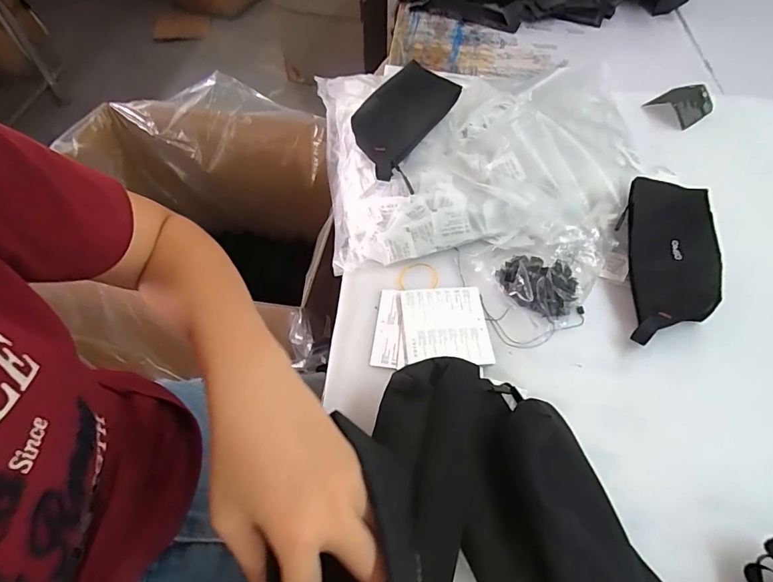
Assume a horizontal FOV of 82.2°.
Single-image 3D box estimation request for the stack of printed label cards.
[{"bbox_3d":[0.050,0.040,0.495,0.124,0.010,0.097,1,55,0],"label":"stack of printed label cards"}]

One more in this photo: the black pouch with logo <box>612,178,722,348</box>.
[{"bbox_3d":[0.333,-0.039,0.520,0.091,0.036,0.207,9,69,6],"label":"black pouch with logo"}]

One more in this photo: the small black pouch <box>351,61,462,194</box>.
[{"bbox_3d":[0.022,-0.228,0.577,0.099,0.044,0.213,17,56,11],"label":"small black pouch"}]

